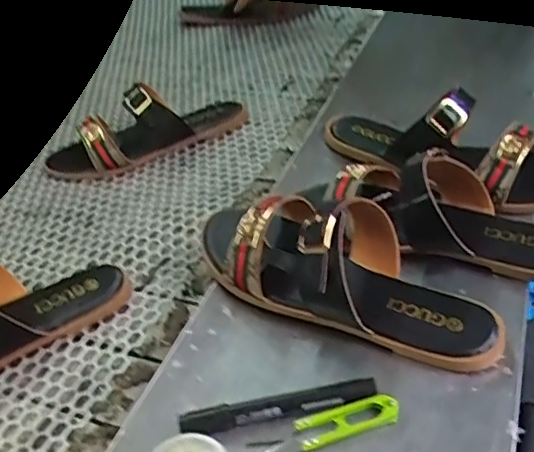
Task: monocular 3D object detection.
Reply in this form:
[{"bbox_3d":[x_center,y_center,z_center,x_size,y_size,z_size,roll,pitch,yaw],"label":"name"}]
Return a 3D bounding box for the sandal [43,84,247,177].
[{"bbox_3d":[-0.152,-0.139,0.739,0.252,0.075,0.097,-23,44,-20],"label":"sandal"}]

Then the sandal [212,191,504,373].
[{"bbox_3d":[0.059,0.024,0.457,0.255,0.077,0.102,19,46,24],"label":"sandal"}]

